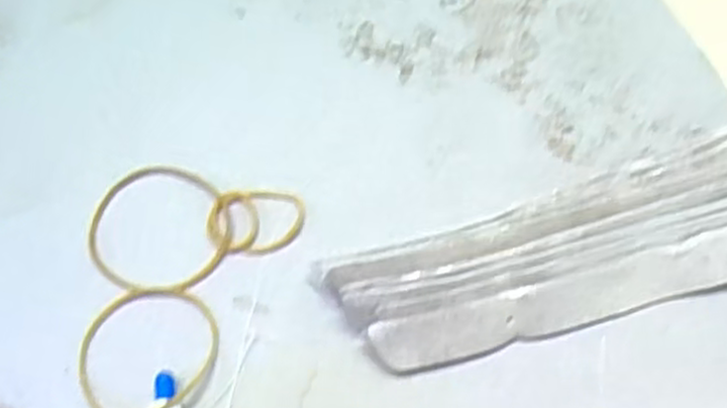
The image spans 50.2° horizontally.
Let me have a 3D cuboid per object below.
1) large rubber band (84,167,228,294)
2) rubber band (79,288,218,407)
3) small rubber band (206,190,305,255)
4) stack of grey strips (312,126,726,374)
[{"bbox_3d":[-0.070,0.009,0.267,0.047,0.004,0.045,1,73,-2],"label":"large rubber band"},{"bbox_3d":[-0.071,0.049,0.254,0.044,0.006,0.044,4,73,-1],"label":"rubber band"},{"bbox_3d":[-0.037,0.006,0.268,0.033,0.004,0.022,0,73,-2],"label":"small rubber band"},{"bbox_3d":[0.091,0.012,0.266,0.200,0.015,0.051,-18,74,-8],"label":"stack of grey strips"}]

